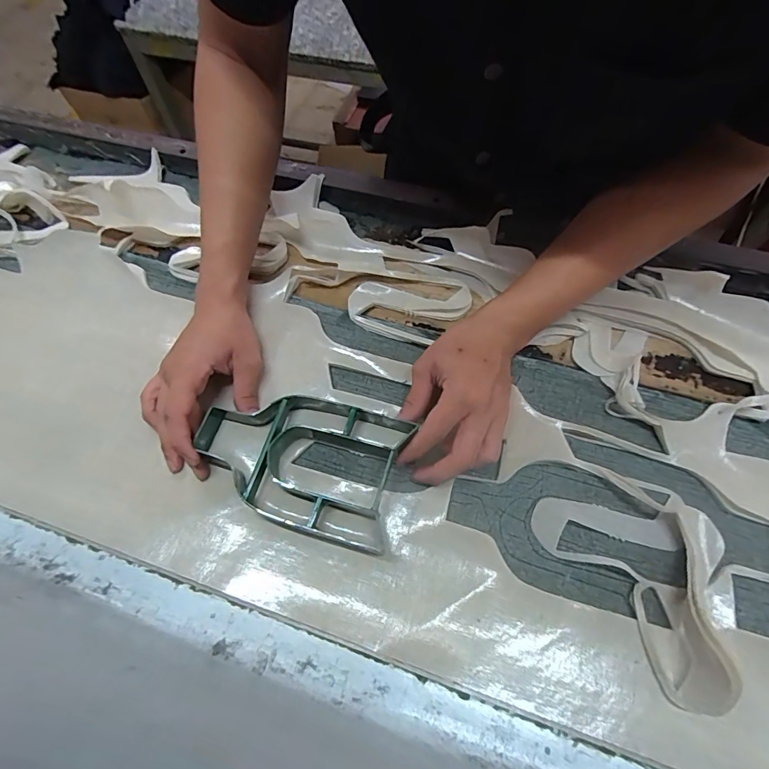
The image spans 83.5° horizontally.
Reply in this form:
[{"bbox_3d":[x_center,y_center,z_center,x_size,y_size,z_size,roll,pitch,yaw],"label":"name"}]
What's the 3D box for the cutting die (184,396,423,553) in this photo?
[{"bbox_3d":[-0.073,0.059,0.371,0.173,0.035,0.120,14,63,8],"label":"cutting die"}]

